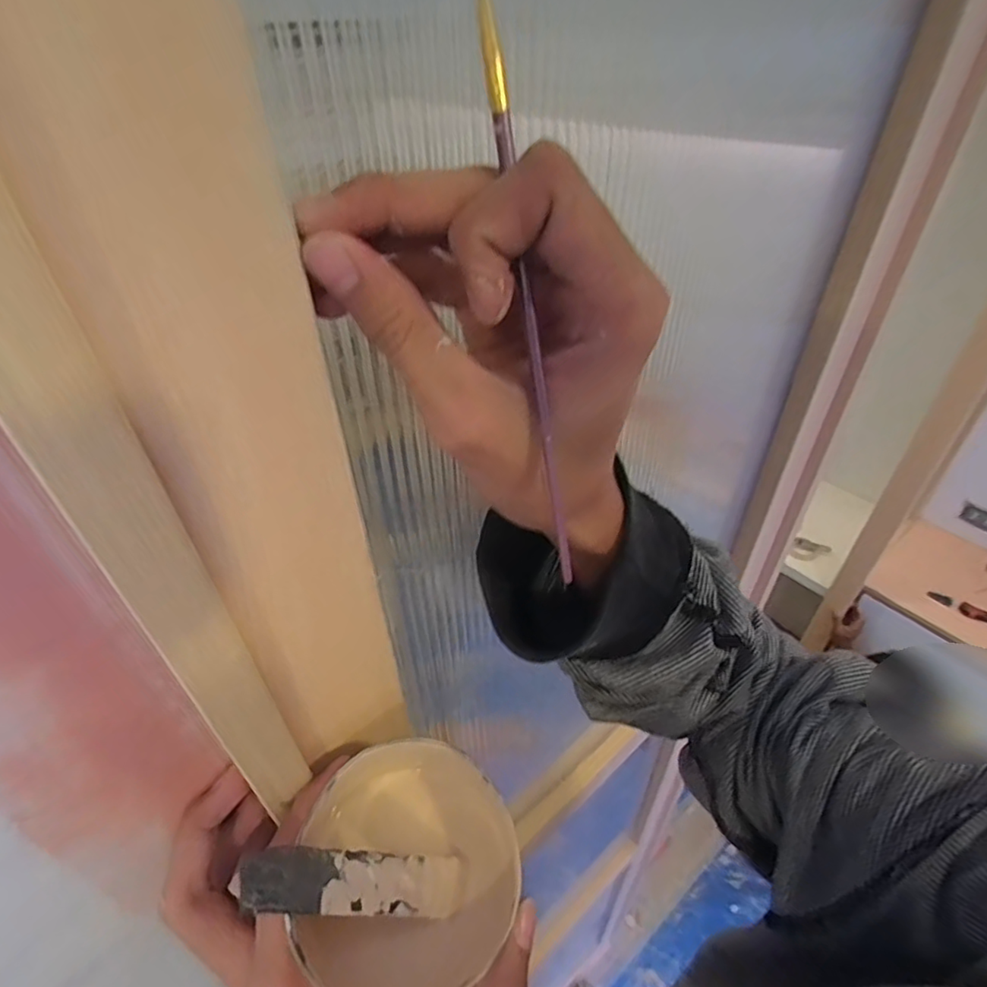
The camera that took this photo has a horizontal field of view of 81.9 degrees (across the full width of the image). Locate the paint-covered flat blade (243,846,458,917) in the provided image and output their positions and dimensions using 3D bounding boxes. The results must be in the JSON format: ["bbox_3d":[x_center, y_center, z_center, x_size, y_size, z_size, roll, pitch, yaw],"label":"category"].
[{"bbox_3d":[-0.050,0.146,0.214,0.082,0.004,0.020,19,35,-23],"label":"paint-covered flat blade"}]

